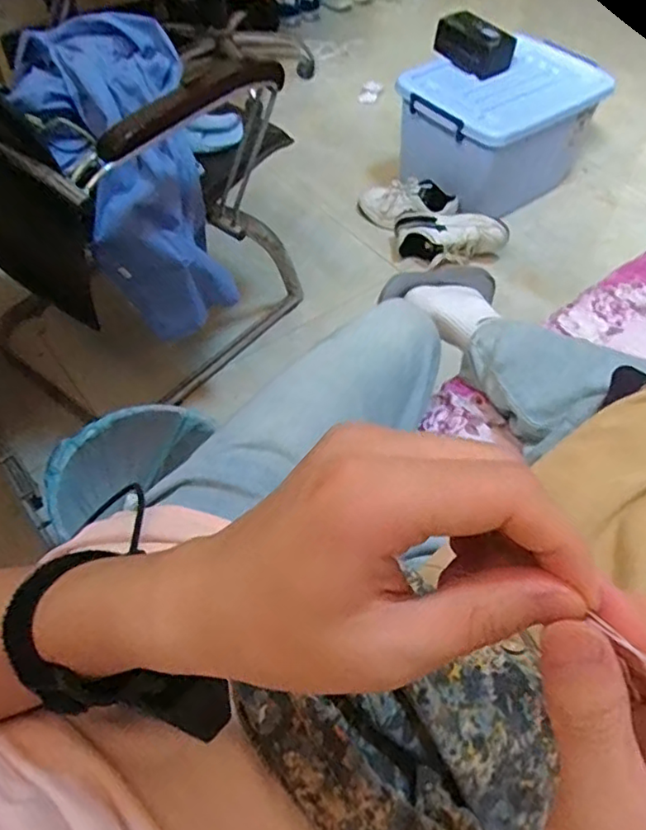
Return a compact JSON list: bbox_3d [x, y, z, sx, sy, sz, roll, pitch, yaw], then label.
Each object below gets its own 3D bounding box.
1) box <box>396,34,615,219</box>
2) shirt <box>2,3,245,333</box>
[{"bbox_3d":[0.431,-0.714,1.553,0.425,0.316,0.321,-26,59,-19],"label":"box"},{"bbox_3d":[-0.265,-0.378,0.959,0.288,0.177,0.473,-18,101,-13],"label":"shirt"}]

